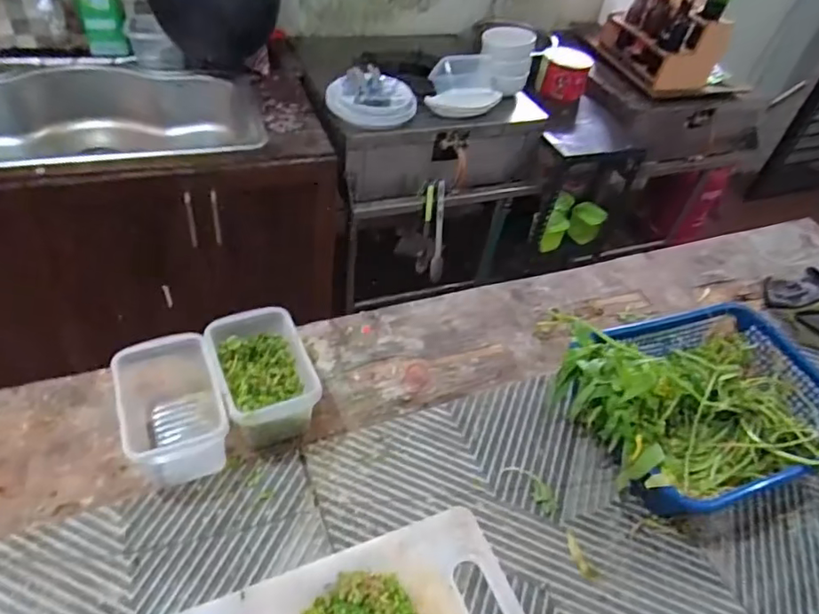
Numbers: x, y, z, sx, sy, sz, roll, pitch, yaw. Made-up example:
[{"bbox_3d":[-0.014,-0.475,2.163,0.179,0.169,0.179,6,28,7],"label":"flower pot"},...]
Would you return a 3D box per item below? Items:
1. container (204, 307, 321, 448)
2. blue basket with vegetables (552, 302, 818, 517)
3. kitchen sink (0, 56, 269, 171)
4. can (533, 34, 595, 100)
[{"bbox_3d":[-0.185,0.086,0.713,0.104,0.095,0.153,-15,49,-22],"label":"container"},{"bbox_3d":[0.383,0.110,0.739,0.356,0.145,0.271,-8,47,-16],"label":"blue basket with vegetables"},{"bbox_3d":[-0.819,-0.428,1.438,0.843,0.207,0.508,-9,48,-19],"label":"kitchen sink"},{"bbox_3d":[0.474,-0.731,1.750,0.167,0.112,0.194,23,46,12],"label":"can"}]

